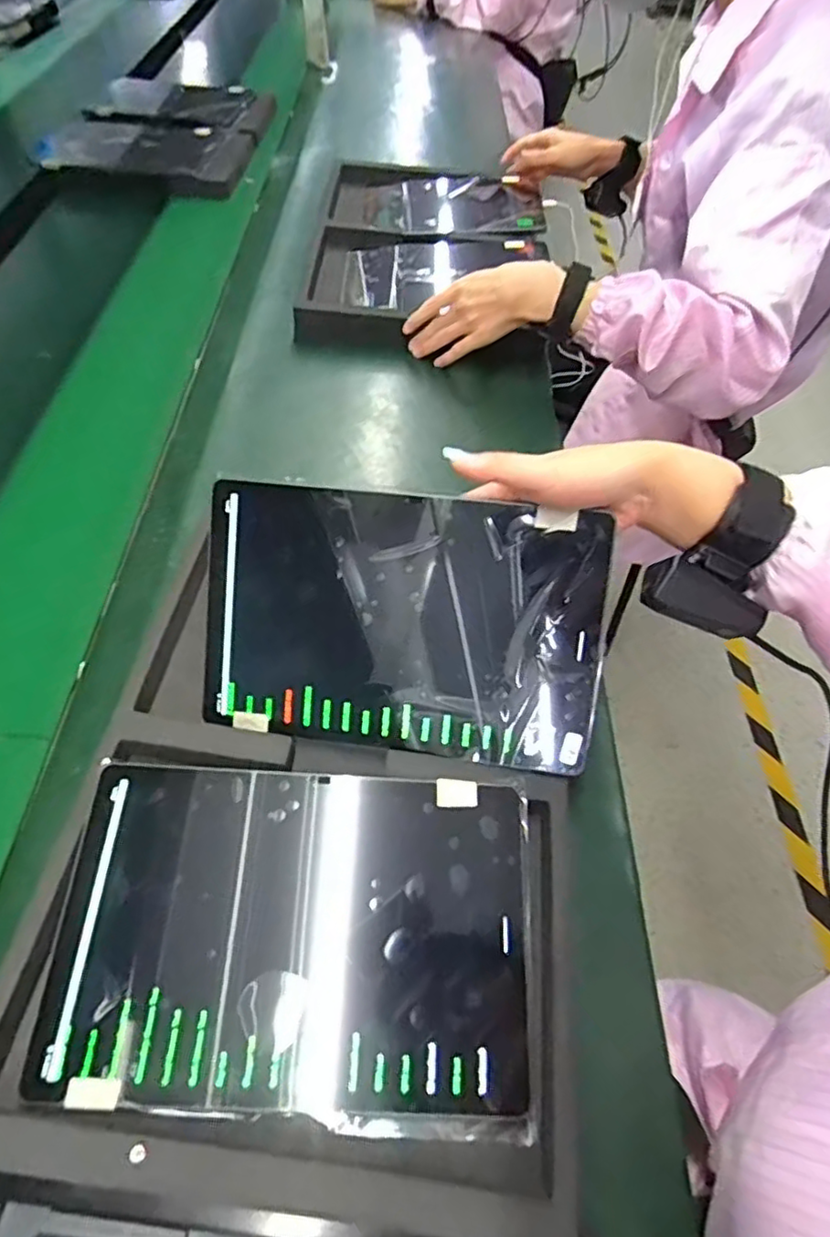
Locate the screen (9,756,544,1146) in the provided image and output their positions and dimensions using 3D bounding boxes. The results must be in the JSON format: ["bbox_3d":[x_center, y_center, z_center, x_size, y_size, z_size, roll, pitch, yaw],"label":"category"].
[{"bbox_3d":[-0.063,0.171,0.353,0.255,0.006,0.173,5,63,-3],"label":"screen"}]

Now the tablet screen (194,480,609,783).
[{"bbox_3d":[-0.010,0.004,0.408,0.257,0.162,0.010,7,9,5],"label":"tablet screen"}]

